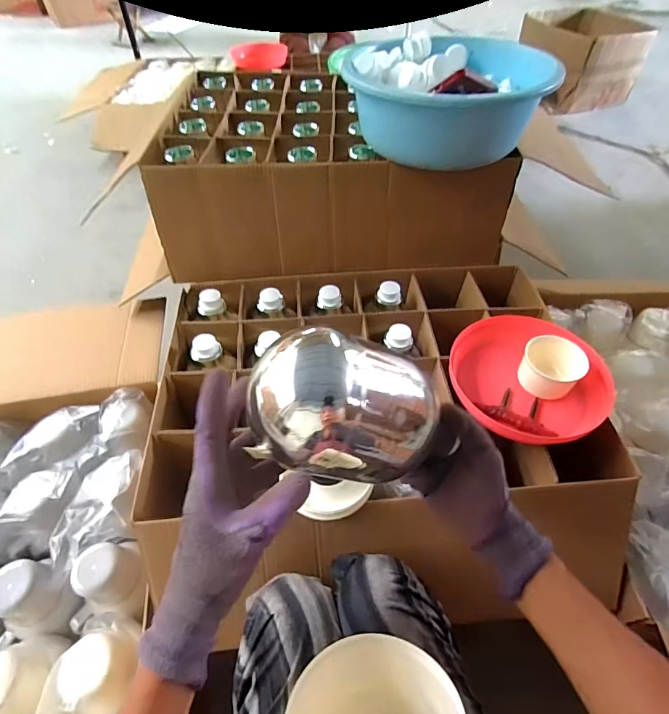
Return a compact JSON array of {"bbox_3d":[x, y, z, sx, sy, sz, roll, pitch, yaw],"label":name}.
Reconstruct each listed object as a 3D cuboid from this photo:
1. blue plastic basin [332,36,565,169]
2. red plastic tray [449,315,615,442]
[{"bbox_3d":[0.205,-0.448,0.730,0.291,0.133,0.281,0,50,0],"label":"blue plastic basin"},{"bbox_3d":[0.296,0.027,0.644,0.231,0.066,0.222,12,51,11],"label":"red plastic tray"}]

